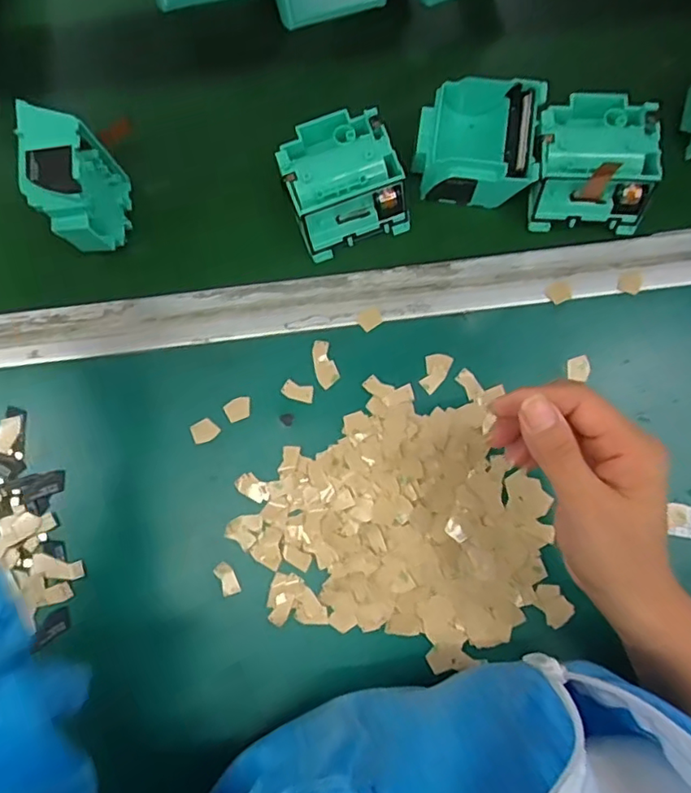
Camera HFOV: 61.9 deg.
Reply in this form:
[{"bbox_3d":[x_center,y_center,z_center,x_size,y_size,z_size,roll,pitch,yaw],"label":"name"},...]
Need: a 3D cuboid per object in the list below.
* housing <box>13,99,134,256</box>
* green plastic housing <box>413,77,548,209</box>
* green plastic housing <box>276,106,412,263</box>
[{"bbox_3d":[-0.175,-0.134,0.375,0.041,0.073,0.071,-5,79,0],"label":"housing"},{"bbox_3d":[0.090,-0.175,0.395,0.083,0.039,0.081,10,80,3],"label":"green plastic housing"},{"bbox_3d":[-0.003,-0.146,0.390,0.073,0.036,0.080,-20,80,-3],"label":"green plastic housing"}]

